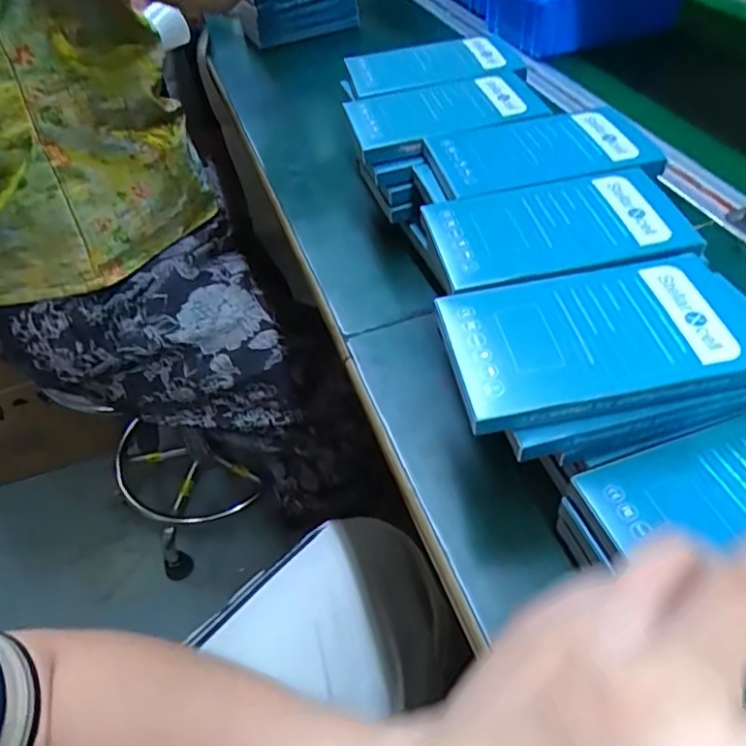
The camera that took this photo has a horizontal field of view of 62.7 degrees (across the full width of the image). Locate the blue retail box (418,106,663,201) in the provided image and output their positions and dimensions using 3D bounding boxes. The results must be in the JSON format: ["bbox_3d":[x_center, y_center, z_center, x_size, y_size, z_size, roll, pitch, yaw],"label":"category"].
[{"bbox_3d":[0.107,-0.144,0.398,0.135,0.014,0.079,-10,46,-3],"label":"blue retail box"}]

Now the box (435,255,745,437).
[{"bbox_3d":[0.102,-0.019,0.284,0.133,0.014,0.078,-10,46,-3],"label":"box"}]

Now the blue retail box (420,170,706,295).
[{"bbox_3d":[0.101,-0.081,0.336,0.134,0.010,0.085,-9,46,-2],"label":"blue retail box"}]

